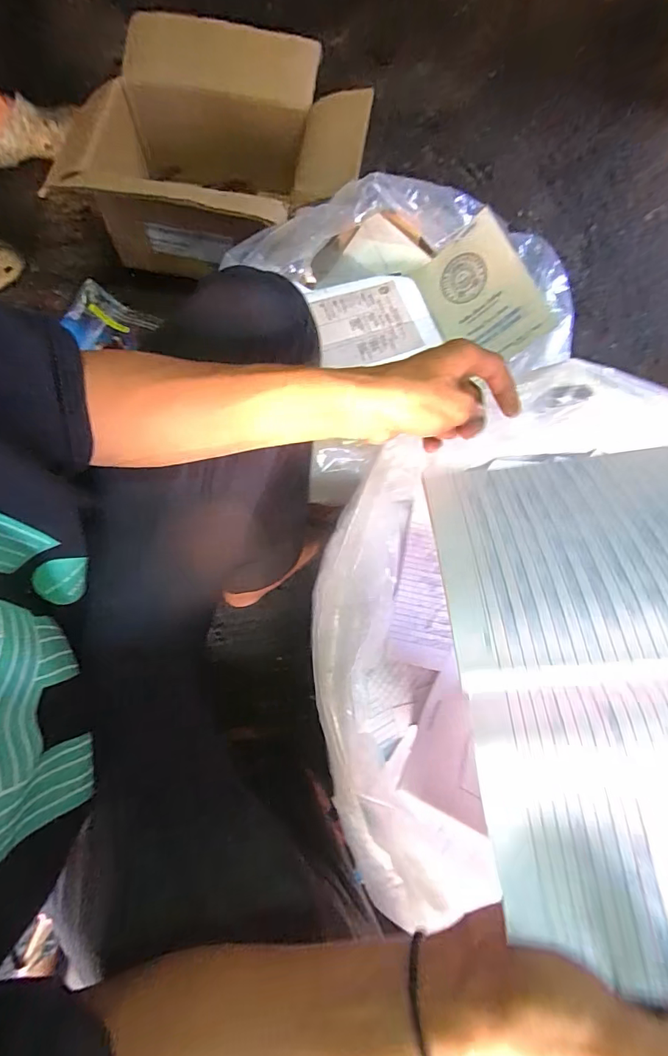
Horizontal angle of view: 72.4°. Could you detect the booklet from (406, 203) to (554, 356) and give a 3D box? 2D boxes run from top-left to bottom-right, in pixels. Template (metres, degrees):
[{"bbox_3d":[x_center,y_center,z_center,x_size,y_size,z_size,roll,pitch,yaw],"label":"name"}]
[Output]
[{"bbox_3d":[0.233,-0.363,0.731,0.011,0.146,0.206,-31,90,-50],"label":"booklet"}]

